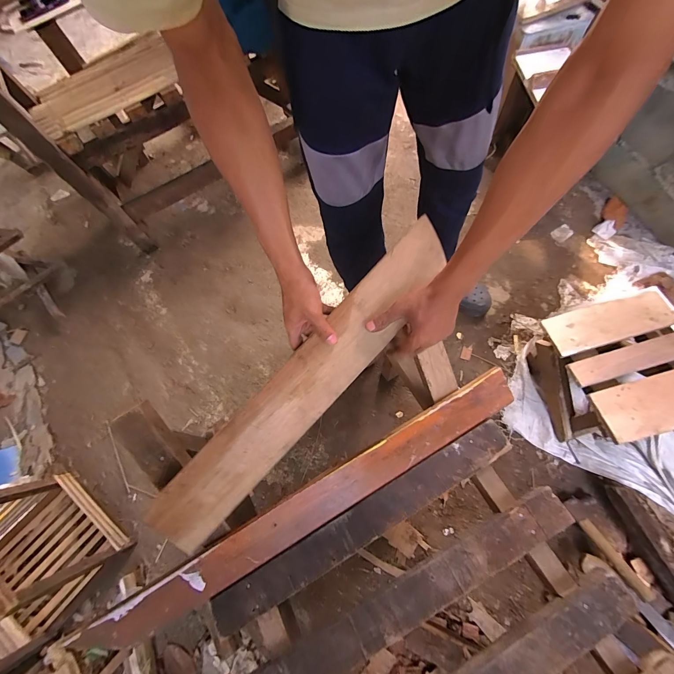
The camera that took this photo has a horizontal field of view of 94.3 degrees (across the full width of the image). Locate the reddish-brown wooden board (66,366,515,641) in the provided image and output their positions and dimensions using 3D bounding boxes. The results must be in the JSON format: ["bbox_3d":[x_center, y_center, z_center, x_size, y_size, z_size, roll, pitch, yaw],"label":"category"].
[{"bbox_3d":[-0.029,0.302,0.574,0.838,0.013,0.084,-29,100,-8],"label":"reddish-brown wooden board"}]

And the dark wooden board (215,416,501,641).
[{"bbox_3d":[0.060,0.336,0.576,0.598,0.018,0.063,-30,67,-6],"label":"dark wooden board"}]

